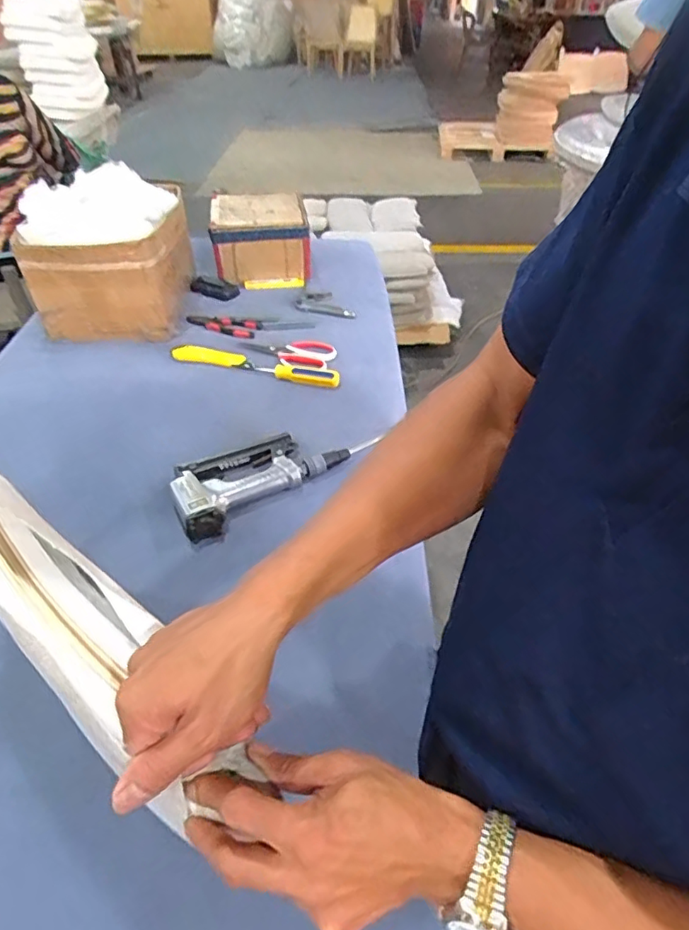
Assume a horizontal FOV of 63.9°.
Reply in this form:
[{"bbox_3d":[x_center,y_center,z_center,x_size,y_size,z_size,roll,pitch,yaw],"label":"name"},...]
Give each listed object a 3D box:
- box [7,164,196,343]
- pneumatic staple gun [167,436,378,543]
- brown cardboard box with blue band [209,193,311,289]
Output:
[{"bbox_3d":[-0.453,-0.397,1.075,0.266,0.244,0.208,-1,42,-1],"label":"box"},{"bbox_3d":[-0.115,0.001,0.793,0.280,0.043,0.124,-24,47,-24],"label":"pneumatic staple gun"},{"bbox_3d":[-0.195,-0.513,1.271,0.213,0.139,0.213,-10,43,-11],"label":"brown cardboard box with blue band"}]

